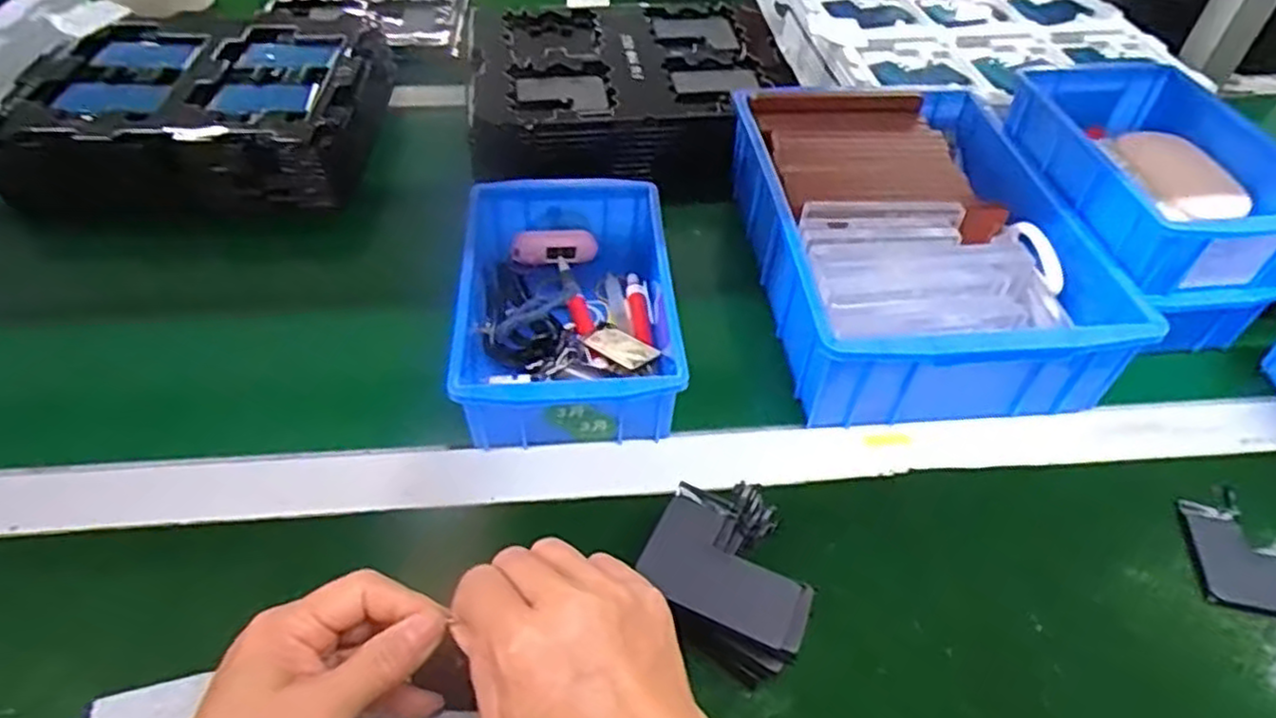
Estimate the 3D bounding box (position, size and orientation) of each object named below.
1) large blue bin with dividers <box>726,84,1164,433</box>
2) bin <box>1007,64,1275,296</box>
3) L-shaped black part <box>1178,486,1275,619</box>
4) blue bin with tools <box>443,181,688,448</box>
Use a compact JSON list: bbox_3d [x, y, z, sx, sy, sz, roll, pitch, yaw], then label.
[{"bbox_3d":[0.187,-0.084,0.531,0.192,0.079,0.276,-3,48,-7],"label":"large blue bin with dividers"},{"bbox_3d":[0.348,-0.129,0.516,0.127,0.058,0.191,-4,48,-7],"label":"bin"},{"bbox_3d":[0.356,0.110,0.427,0.084,0.004,0.078,11,48,7],"label":"L-shaped black part"},{"bbox_3d":[-0.048,-0.037,0.507,0.132,0.061,0.199,-1,47,-4],"label":"blue bin with tools"}]

